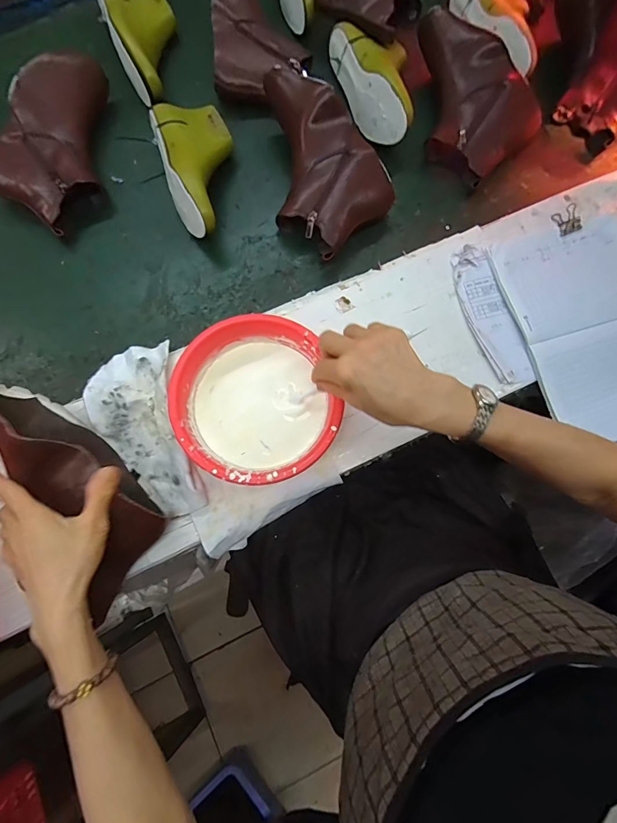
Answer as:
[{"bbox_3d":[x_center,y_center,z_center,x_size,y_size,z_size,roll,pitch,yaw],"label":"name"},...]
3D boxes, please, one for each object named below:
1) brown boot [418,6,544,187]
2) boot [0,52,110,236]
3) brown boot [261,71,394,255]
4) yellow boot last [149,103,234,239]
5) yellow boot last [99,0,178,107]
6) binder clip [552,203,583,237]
[{"bbox_3d":[0.235,-0.502,0.597,0.161,0.076,0.261,-41,82,-9],"label":"brown boot"},{"bbox_3d":[-0.401,-0.411,0.563,0.151,0.096,0.257,-1,78,-1],"label":"boot"},{"bbox_3d":[-0.002,-0.365,0.557,0.160,0.087,0.251,-40,82,-9],"label":"brown boot"},{"bbox_3d":[-0.162,-0.367,0.564,0.109,0.076,0.231,-17,79,-4],"label":"yellow boot last"},{"bbox_3d":[-0.267,-0.619,0.617,0.112,0.069,0.238,-21,79,-5],"label":"yellow boot last"},{"bbox_3d":[0.379,-0.279,0.545,0.033,0.018,0.040,-17,79,-4],"label":"binder clip"}]

